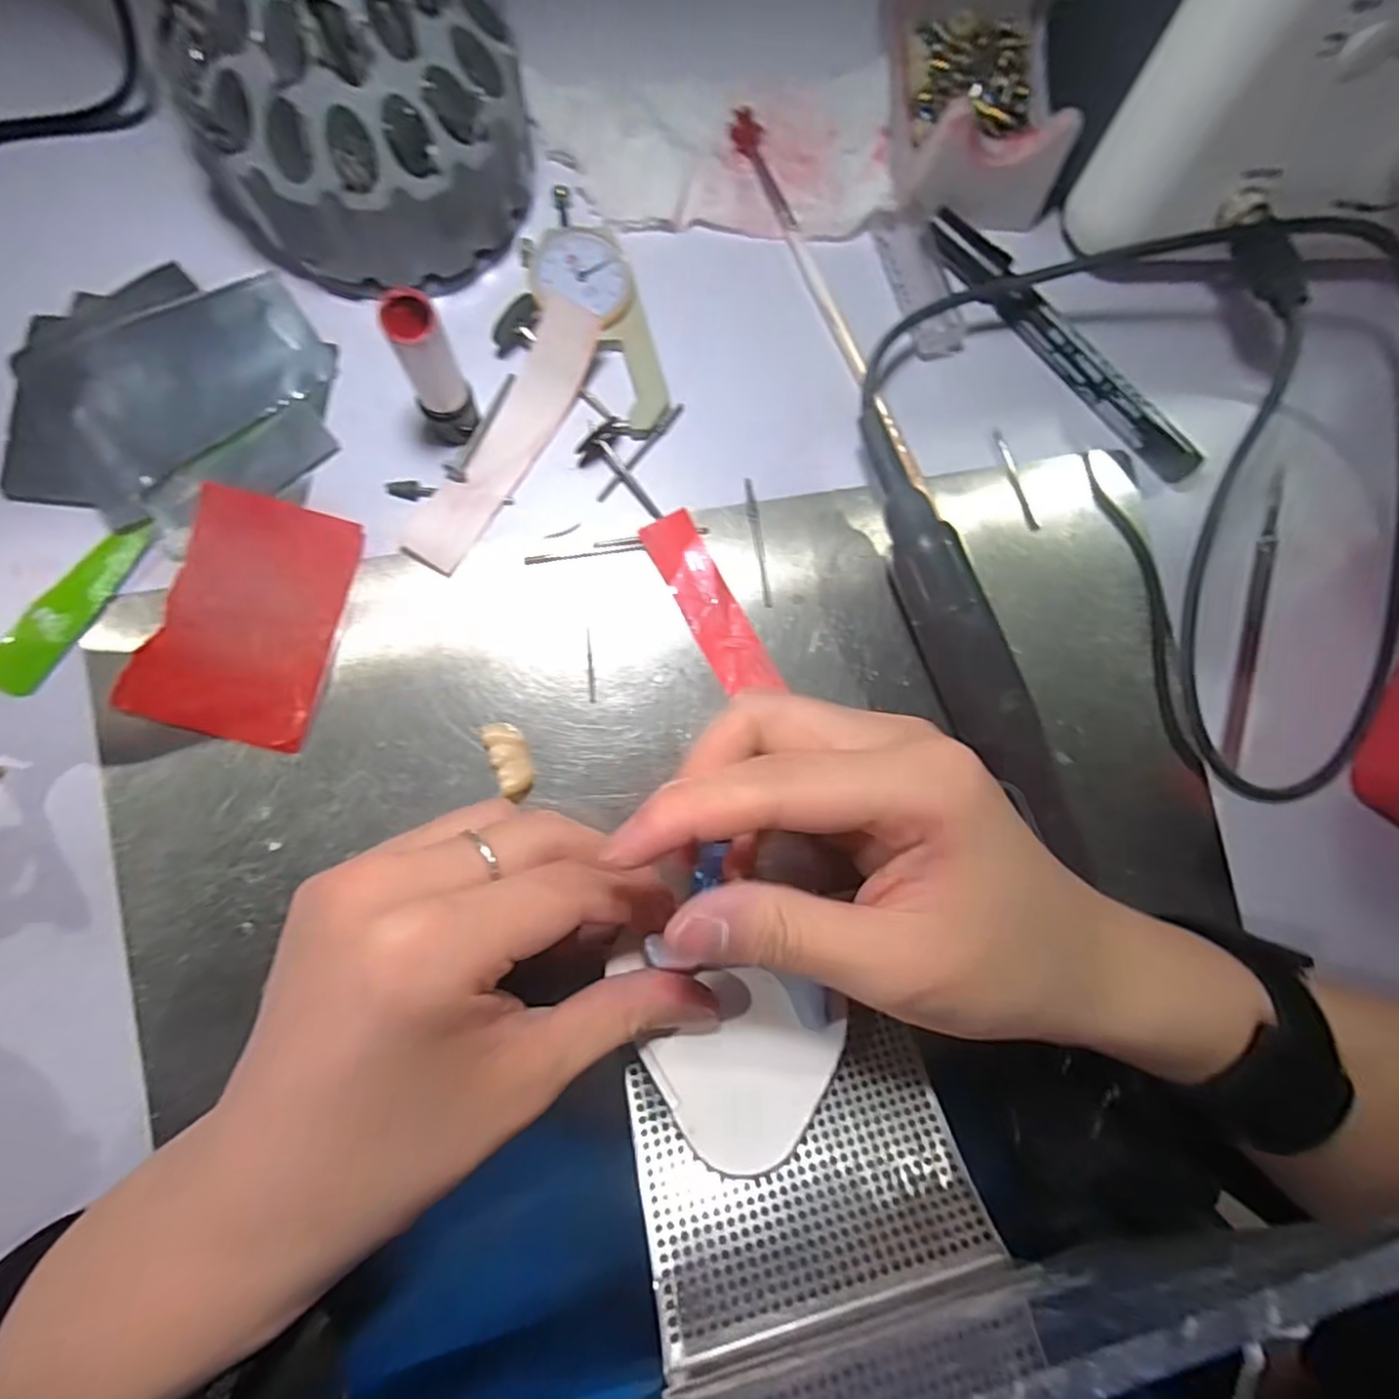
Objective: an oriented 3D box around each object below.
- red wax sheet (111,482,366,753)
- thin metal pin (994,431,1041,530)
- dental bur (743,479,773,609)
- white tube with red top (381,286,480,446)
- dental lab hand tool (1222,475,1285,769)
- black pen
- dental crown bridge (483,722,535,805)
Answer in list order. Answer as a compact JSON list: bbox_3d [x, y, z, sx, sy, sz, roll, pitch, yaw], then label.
[{"bbox_3d":[-0.154,-0.028,0.226,0.057,0.004,0.082,16,84,-6],"label":"red wax sheet"},{"bbox_3d":[0.129,-0.089,0.269,0.005,0.004,0.043,-19,89,-8],"label":"thin metal pin"},{"bbox_3d":[0.023,-0.060,0.252,0.004,0.004,0.050,-8,87,-8],"label":"dental bur"},{"bbox_3d":[-0.085,-0.105,0.214,0.016,0.057,0.020,-17,89,-8],"label":"white tube with red top"},{"bbox_3d":[0.236,-0.036,0.280,0.009,0.004,0.128,14,85,-7],"label":"dental lab hand tool"},{"bbox_3d":[0.149,-0.143,0.269,0.142,0.014,0.016,43,82,-3],"label":"black pen"},{"bbox_3d":[-0.065,0.021,0.230,0.012,0.012,0.028,-19,89,-8],"label":"dental crown bridge"}]

